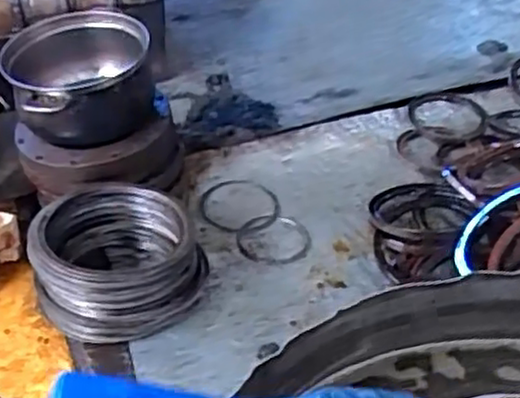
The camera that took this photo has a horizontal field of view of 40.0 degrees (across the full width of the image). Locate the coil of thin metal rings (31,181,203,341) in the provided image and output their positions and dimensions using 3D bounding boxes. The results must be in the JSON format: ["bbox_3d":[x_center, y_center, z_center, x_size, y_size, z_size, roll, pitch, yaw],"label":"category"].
[{"bbox_3d":[-0.202,0.088,1.035,0.235,0.137,0.220,2,39,-2],"label":"coil of thin metal rings"}]

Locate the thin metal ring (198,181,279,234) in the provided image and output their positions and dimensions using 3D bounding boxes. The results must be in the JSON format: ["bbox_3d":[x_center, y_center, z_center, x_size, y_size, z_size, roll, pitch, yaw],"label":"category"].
[{"bbox_3d":[-0.030,0.013,1.234,0.144,0.011,0.137,5,40,-4],"label":"thin metal ring"}]

